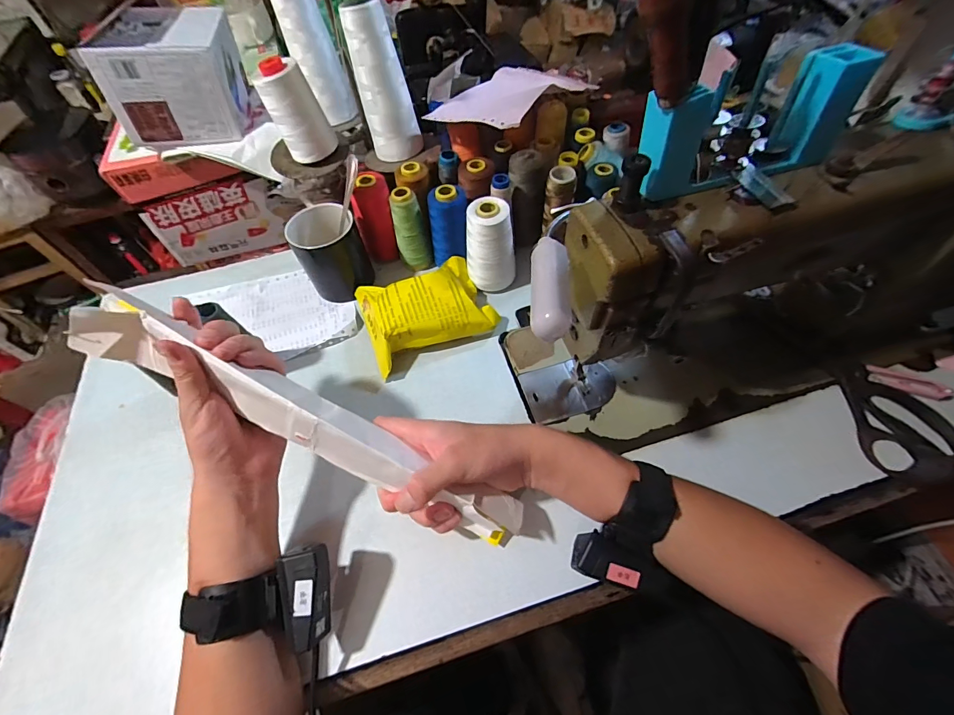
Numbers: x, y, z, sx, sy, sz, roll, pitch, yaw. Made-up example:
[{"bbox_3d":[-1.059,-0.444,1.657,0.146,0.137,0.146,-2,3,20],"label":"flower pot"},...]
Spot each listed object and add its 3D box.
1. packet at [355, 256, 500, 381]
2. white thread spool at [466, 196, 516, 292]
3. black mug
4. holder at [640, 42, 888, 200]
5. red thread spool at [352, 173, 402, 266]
[{"bbox_3d":[-0.064,-0.061,0.483,0.144,0.053,0.123,-22,57,-10],"label":"packet"},{"bbox_3d":[0.015,-0.130,0.482,0.056,0.098,0.054,-2,56,3],"label":"white thread spool"},{"bbox_3d":[-0.184,-0.131,0.508,0.073,0.092,0.077,-2,56,3],"label":"black mug"},{"bbox_3d":[0.168,-0.145,0.252,0.142,0.059,0.033,-15,56,-5],"label":"holder"},{"bbox_3d":[-0.130,-0.179,0.527,0.048,0.103,0.048,-16,56,-6],"label":"red thread spool"}]

